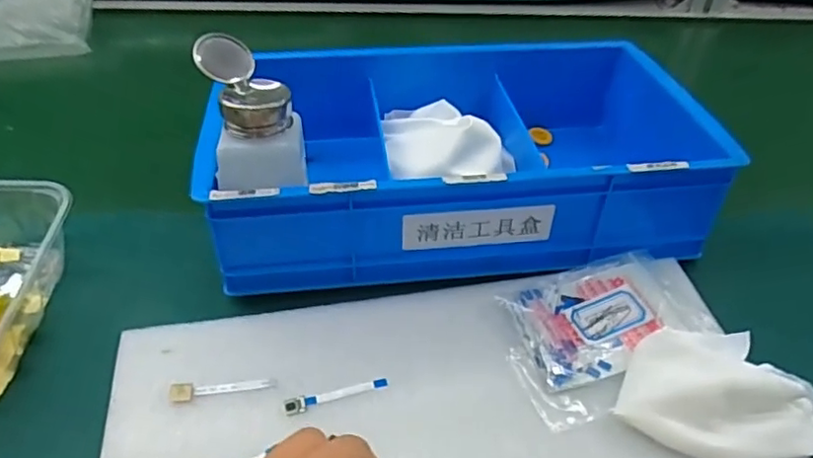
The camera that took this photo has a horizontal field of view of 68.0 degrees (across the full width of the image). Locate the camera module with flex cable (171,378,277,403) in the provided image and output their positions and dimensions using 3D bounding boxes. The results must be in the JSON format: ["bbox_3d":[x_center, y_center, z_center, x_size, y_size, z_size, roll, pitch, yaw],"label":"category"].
[{"bbox_3d":[-0.107,0.093,0.351,0.059,0.004,0.010,-3,44,-6],"label":"camera module with flex cable"}]

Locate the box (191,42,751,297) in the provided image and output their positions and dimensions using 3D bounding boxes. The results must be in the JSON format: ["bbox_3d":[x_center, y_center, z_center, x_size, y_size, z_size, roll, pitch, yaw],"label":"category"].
[{"bbox_3d":[0.039,-0.067,0.464,0.344,0.083,0.211,-3,44,-5],"label":"box"}]

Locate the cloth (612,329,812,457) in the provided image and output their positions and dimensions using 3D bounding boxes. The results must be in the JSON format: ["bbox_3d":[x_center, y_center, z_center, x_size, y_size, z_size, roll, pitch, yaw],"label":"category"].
[{"bbox_3d":[0.183,0.090,0.342,0.121,0.031,0.073,-5,44,-7],"label":"cloth"}]

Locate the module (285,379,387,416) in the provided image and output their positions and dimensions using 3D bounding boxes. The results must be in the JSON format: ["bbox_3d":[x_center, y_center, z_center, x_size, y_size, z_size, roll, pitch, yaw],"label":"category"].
[{"bbox_3d":[-0.041,0.096,0.351,0.060,0.004,0.009,-12,46,-15],"label":"module"}]

